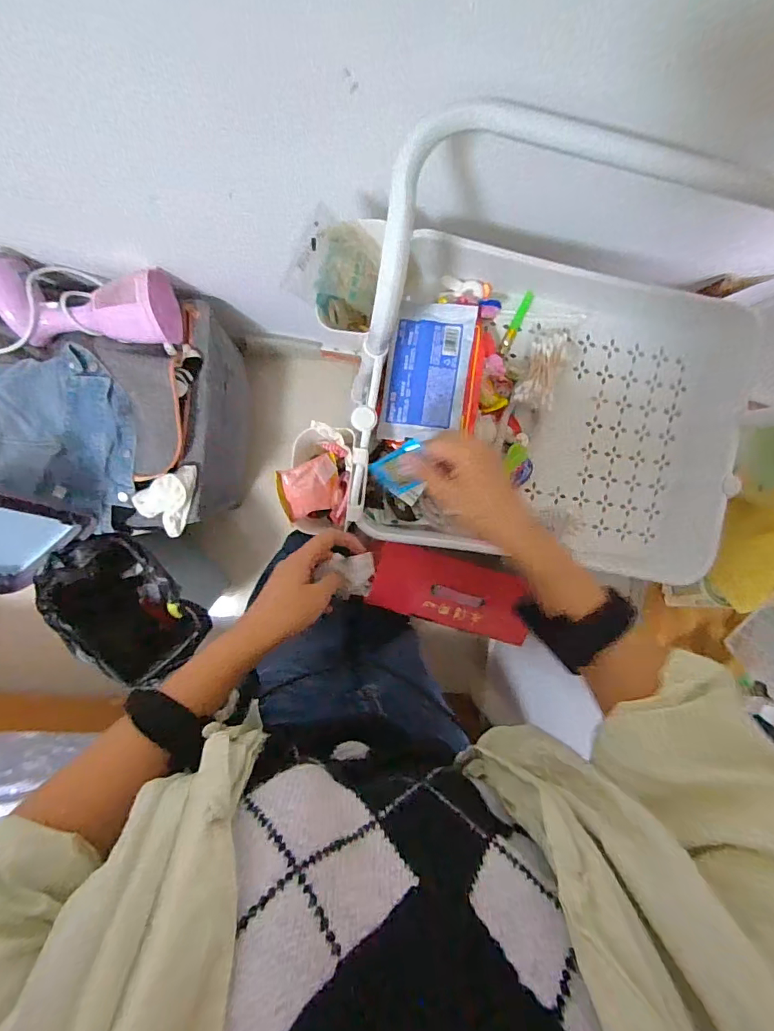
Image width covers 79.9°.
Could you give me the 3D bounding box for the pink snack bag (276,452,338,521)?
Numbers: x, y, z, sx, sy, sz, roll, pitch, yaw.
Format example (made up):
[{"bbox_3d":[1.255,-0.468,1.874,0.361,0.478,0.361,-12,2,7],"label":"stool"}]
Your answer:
[{"bbox_3d":[-0.074,-0.027,0.452,0.064,0.013,0.053,-23,110,-36],"label":"pink snack bag"}]

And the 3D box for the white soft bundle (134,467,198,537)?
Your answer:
[{"bbox_3d":[-0.379,-0.026,0.827,0.121,0.032,0.094,-37,98,-2],"label":"white soft bundle"}]

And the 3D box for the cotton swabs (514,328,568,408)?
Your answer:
[{"bbox_3d":[0.170,-0.161,0.502,0.039,0.017,0.094,24,77,-8],"label":"cotton swabs"}]

